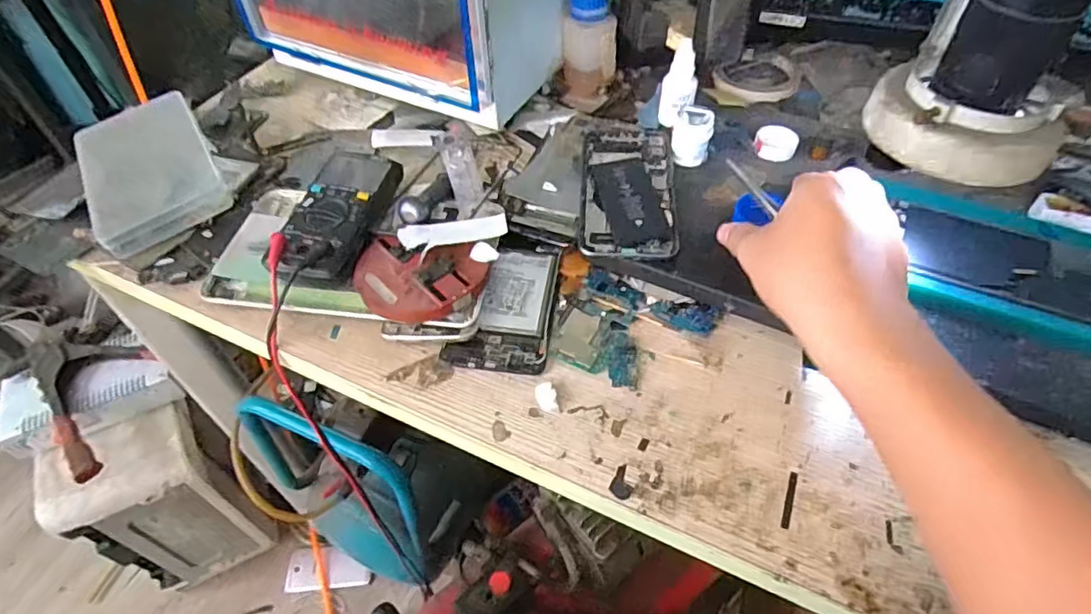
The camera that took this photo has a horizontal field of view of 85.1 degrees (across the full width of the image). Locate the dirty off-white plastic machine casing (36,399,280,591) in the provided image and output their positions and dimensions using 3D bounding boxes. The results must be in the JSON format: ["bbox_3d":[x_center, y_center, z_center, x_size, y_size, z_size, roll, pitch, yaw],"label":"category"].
[{"bbox_3d":[-0.578,0.316,0.927,0.195,0.359,0.110,-29,56,-21],"label":"dirty off-white plastic machine casing"}]

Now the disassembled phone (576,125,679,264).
[{"bbox_3d":[0.067,-0.102,0.487,0.072,0.009,0.165,1,52,6],"label":"disassembled phone"}]

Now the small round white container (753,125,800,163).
[{"bbox_3d":[0.201,-0.144,0.517,0.035,0.013,0.039,16,53,14],"label":"small round white container"}]

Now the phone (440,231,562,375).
[{"bbox_3d":[-0.027,-0.008,0.444,0.069,0.012,0.123,6,51,7],"label":"phone"}]

